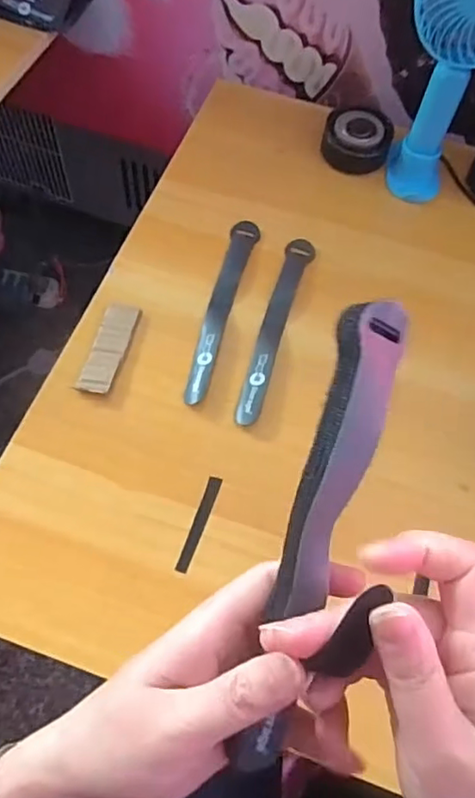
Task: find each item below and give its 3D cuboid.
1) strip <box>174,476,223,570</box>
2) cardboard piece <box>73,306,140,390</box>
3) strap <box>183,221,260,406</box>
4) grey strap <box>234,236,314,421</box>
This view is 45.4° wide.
[{"bbox_3d":[-0.026,0.088,0.402,0.010,0.004,0.071,18,64,5],"label":"strip"},{"bbox_3d":[-0.104,-0.042,0.463,0.027,0.007,0.086,12,64,2],"label":"cardboard piece"},{"bbox_3d":[-0.012,-0.084,0.496,0.026,0.006,0.200,9,60,8],"label":"strap"},{"bbox_3d":[0.033,-0.065,0.490,0.025,0.004,0.200,20,61,1],"label":"grey strap"}]

